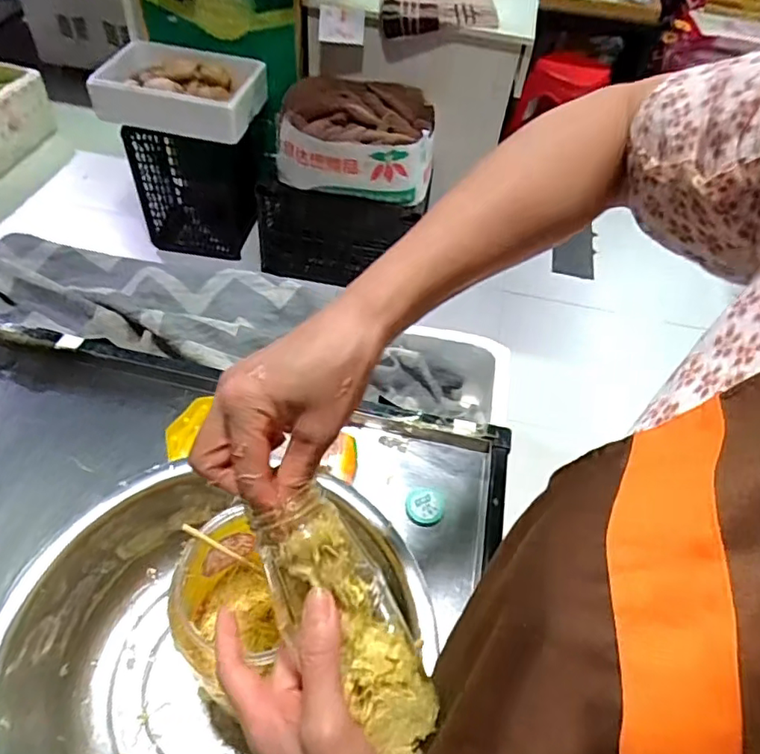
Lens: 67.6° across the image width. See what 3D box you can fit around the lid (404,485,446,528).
[{"bbox_3d":[0.057,0.163,0.715,0.048,0.010,0.050,13,50,4],"label":"lid"}]

